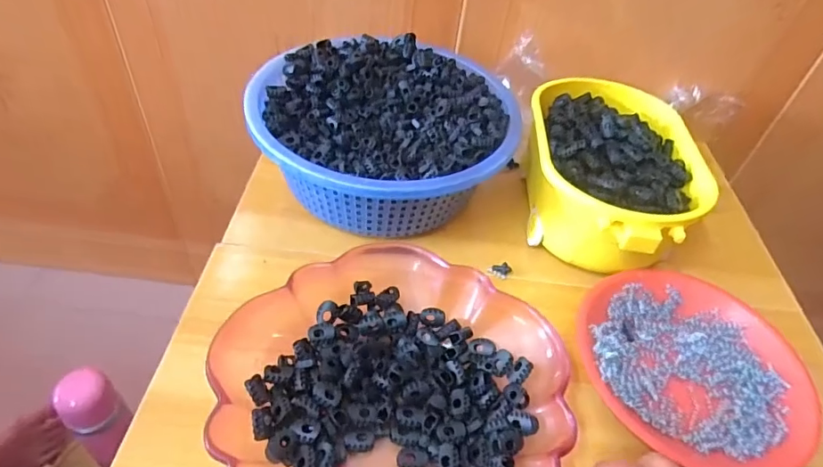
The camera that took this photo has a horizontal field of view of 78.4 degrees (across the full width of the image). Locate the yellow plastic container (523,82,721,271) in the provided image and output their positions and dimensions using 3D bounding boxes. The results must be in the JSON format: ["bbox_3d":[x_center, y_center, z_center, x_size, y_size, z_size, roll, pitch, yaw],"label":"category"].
[{"bbox_3d":[0.206,-0.063,0.538,0.162,0.085,0.241,7,46,-1],"label":"yellow plastic container"}]

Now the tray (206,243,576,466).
[{"bbox_3d":[-0.016,0.119,0.372,0.247,0.057,0.240,15,46,7],"label":"tray"}]

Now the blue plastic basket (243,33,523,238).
[{"bbox_3d":[-0.028,-0.110,0.544,0.262,0.088,0.244,1,46,-7],"label":"blue plastic basket"}]

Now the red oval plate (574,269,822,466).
[{"bbox_3d":[0.243,0.112,0.446,0.190,0.021,0.193,21,47,13],"label":"red oval plate"}]

